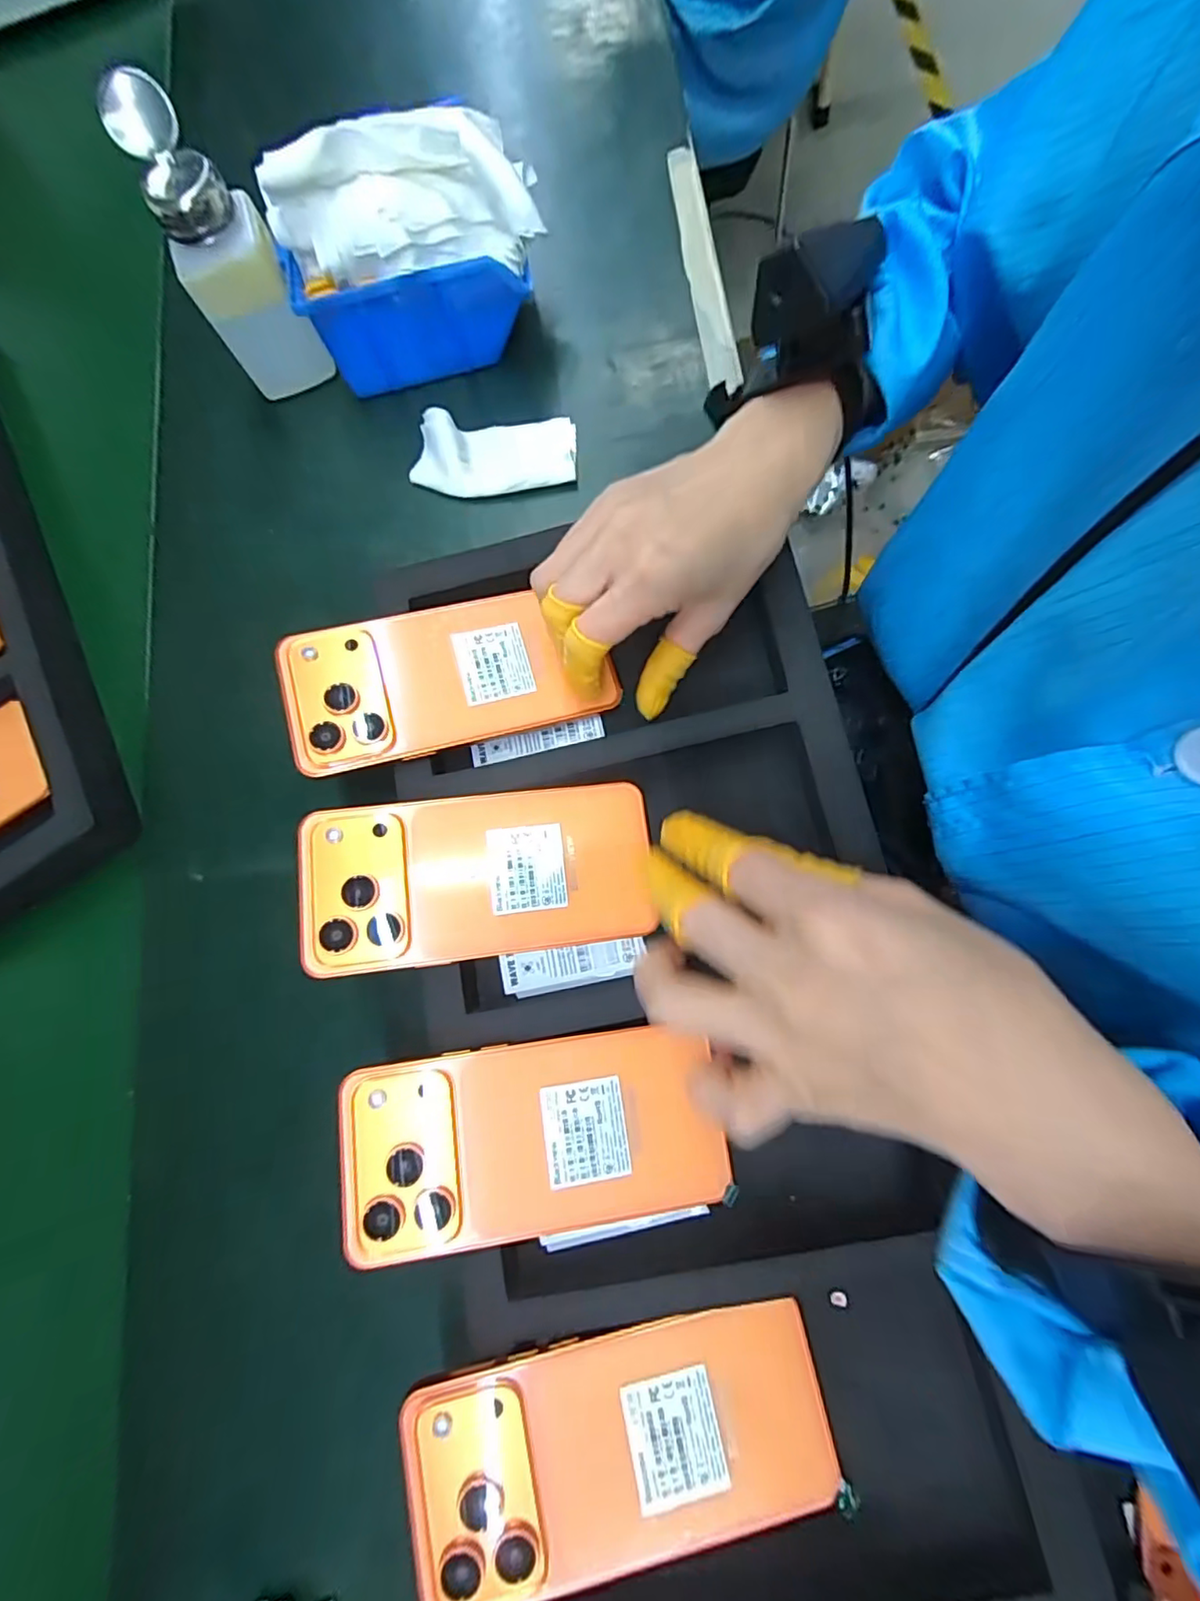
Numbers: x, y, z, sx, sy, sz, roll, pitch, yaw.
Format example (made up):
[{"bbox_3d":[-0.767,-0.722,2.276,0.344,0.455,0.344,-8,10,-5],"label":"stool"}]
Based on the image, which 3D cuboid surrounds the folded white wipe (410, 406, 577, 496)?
[{"bbox_3d":[-0.064,-0.212,0.366,0.097,0.021,0.047,0,79,8],"label":"folded white wipe"}]

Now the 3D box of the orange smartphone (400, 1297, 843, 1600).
[{"bbox_3d":[0.008,0.252,0.230,0.158,0.013,0.074,-12,76,-1],"label":"orange smartphone"}]

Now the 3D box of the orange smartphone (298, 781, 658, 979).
[{"bbox_3d":[-0.056,0.034,0.281,0.158,0.005,0.076,-7,76,-8],"label":"orange smartphone"}]

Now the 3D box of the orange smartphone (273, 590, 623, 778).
[{"bbox_3d":[-0.077,-0.065,0.301,0.156,0.006,0.075,-15,79,-11],"label":"orange smartphone"}]

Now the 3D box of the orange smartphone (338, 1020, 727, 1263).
[{"bbox_3d":[-0.028,0.145,0.257,0.157,0.007,0.077,-4,76,-5],"label":"orange smartphone"}]

